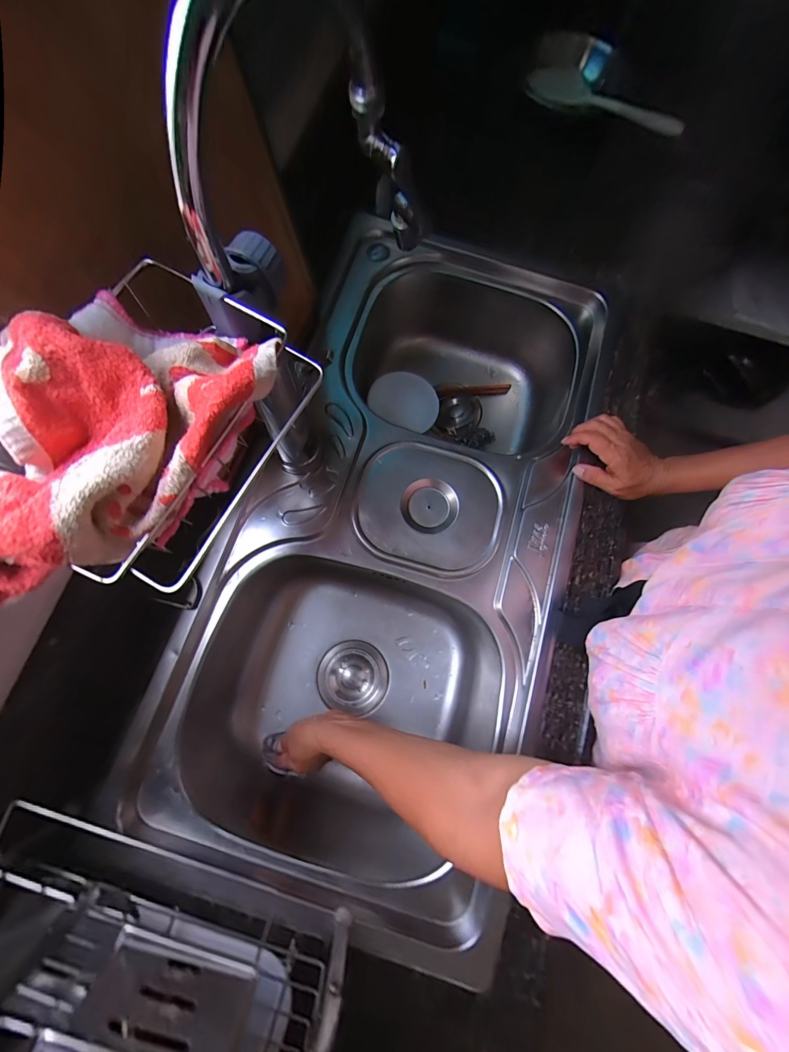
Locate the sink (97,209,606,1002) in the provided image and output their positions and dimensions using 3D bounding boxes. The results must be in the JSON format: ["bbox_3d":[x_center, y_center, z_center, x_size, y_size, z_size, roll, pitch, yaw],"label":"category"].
[{"bbox_3d":[0.025,0.007,0.532,0.401,0.211,0.818,20,80,5],"label":"sink"}]

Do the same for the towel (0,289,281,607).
[{"bbox_3d":[-0.165,-0.045,0.199,0.125,0.064,0.219,42,78,6],"label":"towel"}]

